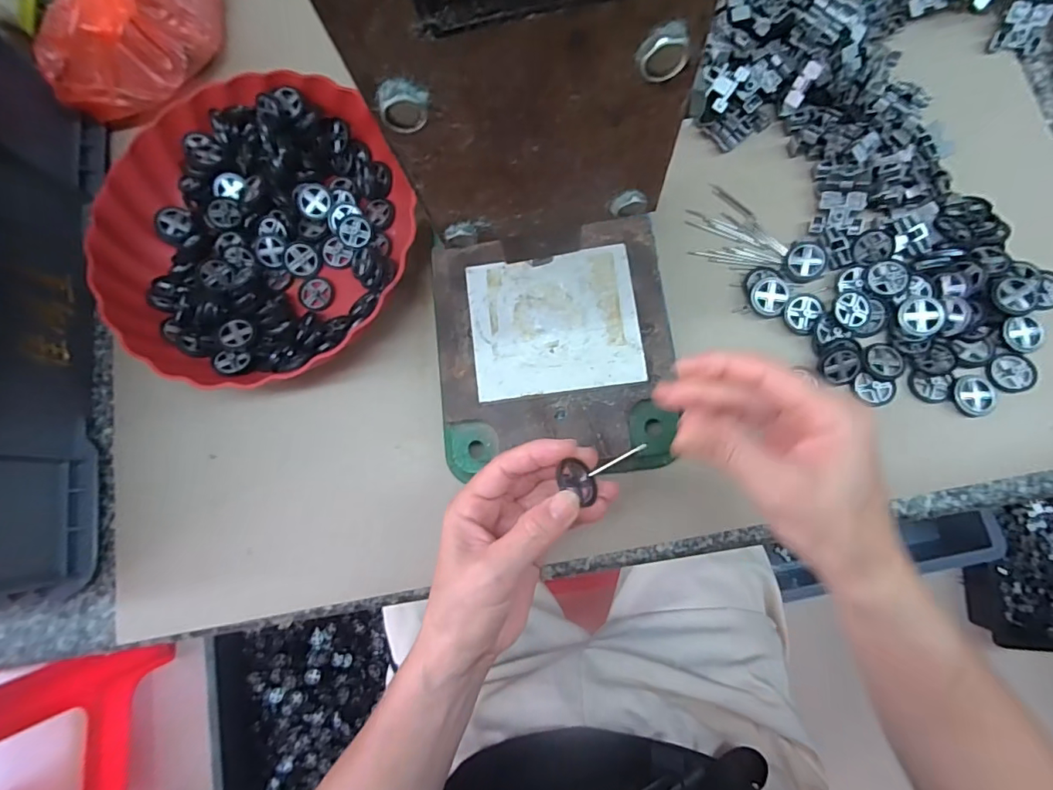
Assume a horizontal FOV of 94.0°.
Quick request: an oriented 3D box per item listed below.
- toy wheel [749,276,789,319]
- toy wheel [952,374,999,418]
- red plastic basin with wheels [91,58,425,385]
[{"bbox_3d":[0.173,-0.070,0.351,0.024,0.009,0.028,22,82,9],"label":"toy wheel"},{"bbox_3d":[0.298,0.000,0.326,0.025,0.007,0.027,-1,80,5],"label":"toy wheel"},{"bbox_3d":[-0.202,-0.127,0.379,0.236,0.049,0.248,-30,78,-1],"label":"red plastic basin with wheels"}]

